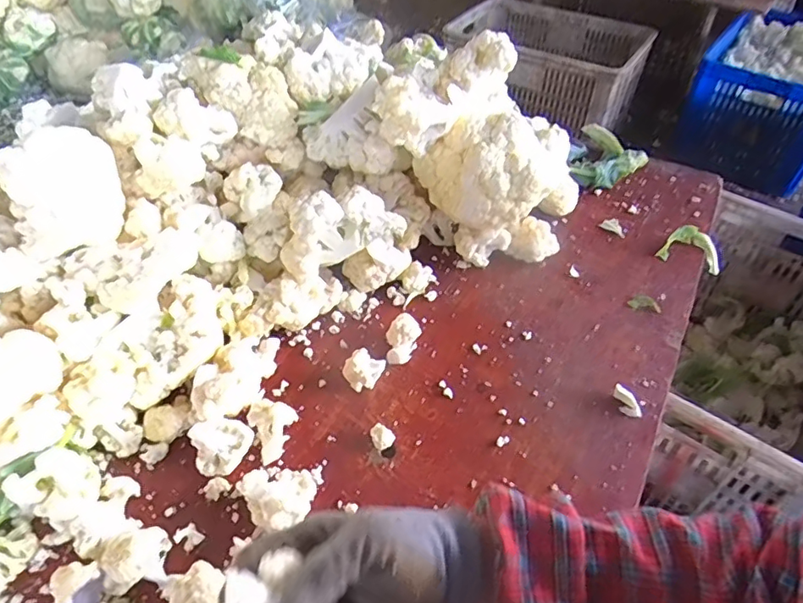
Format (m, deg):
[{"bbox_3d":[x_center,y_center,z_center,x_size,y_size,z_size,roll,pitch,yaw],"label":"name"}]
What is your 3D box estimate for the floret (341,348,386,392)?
[{"bbox_3d":[-0.041,0.075,0.603,0.034,0.034,0.038,25,51,21],"label":"floret"}]

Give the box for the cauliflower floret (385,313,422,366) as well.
[{"bbox_3d":[0.002,0.042,0.636,0.037,0.031,0.052,2,46,1],"label":"cauliflower floret"}]

